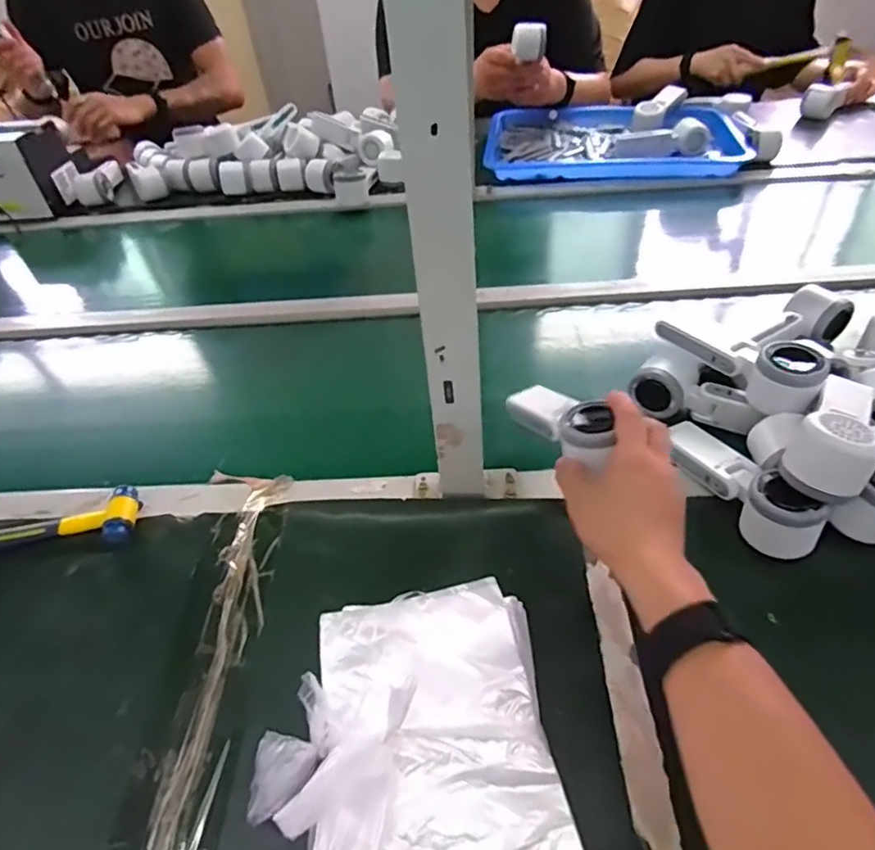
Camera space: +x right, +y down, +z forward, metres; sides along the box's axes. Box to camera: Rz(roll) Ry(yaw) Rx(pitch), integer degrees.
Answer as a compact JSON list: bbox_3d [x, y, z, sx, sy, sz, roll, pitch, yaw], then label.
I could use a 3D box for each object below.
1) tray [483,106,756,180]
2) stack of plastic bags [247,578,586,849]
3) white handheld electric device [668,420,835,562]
[{"bbox_3d":[0.334,-0.554,1.132,0.481,0.052,0.317,3,46,9],"label":"tray"},{"bbox_3d":[-0.019,0.218,0.356,0.189,0.060,0.218,-9,45,-2],"label":"stack of plastic bags"},{"bbox_3d":[0.265,0.045,0.518,0.048,0.055,0.163,-20,47,-14],"label":"white handheld electric device"}]

